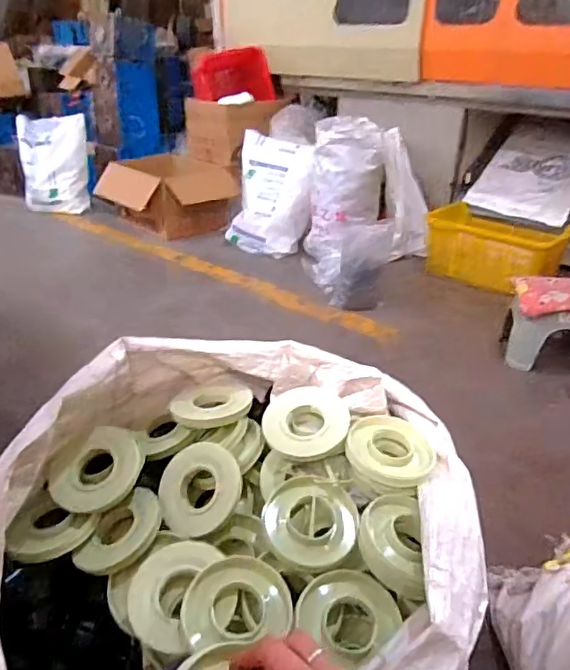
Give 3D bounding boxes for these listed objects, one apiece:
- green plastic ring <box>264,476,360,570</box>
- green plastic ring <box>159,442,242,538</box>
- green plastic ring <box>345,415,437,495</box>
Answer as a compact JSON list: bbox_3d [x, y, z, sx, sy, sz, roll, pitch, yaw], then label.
[{"bbox_3d":[0.035,0.258,0.766,0.126,0.020,0.123,3,53,-5],"label":"green plastic ring"},{"bbox_3d":[-0.123,0.220,0.807,0.124,0.013,0.126,-6,67,14],"label":"green plastic ring"},{"bbox_3d":[0.153,0.177,0.829,0.122,0.030,0.122,6,45,-6],"label":"green plastic ring"}]

